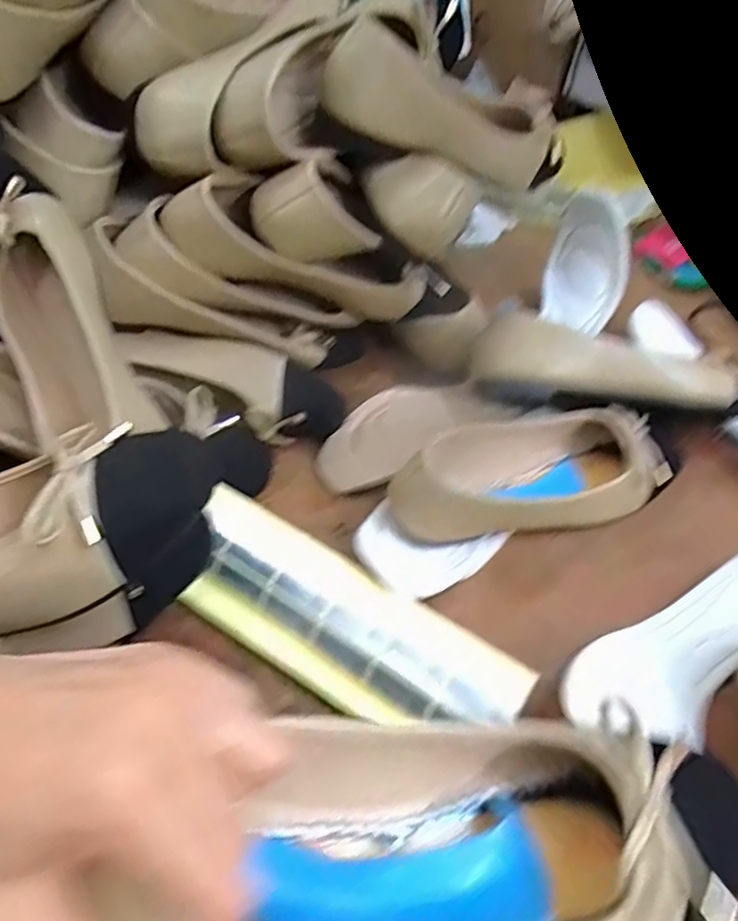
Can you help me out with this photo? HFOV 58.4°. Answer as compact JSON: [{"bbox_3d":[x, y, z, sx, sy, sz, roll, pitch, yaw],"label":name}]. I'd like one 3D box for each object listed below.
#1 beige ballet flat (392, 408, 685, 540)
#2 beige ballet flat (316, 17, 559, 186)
[{"bbox_3d":[0.125,0.002,0.481,0.238,0.072,0.088,-15,51,-15],"label":"beige ballet flat"},{"bbox_3d":[0.055,-0.263,0.490,0.220,0.065,0.067,-2,45,-36],"label":"beige ballet flat"}]

